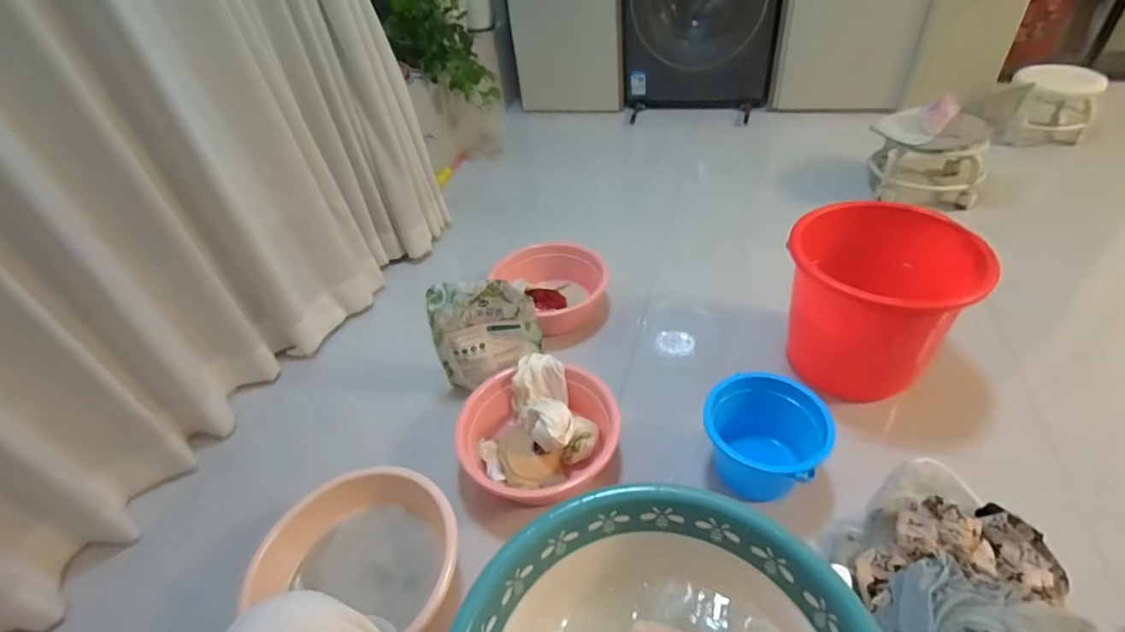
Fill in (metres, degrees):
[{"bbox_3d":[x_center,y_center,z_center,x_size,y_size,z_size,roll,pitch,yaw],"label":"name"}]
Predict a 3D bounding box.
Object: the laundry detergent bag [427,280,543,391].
[{"bbox_3d":[-0.159,0.047,1.088,0.212,0.247,0.070,-2,41,6],"label":"laundry detergent bag"}]

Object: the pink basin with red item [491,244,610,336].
[{"bbox_3d":[-0.005,-0.081,1.363,0.291,0.133,0.295,-29,45,-23],"label":"pink basin with red item"}]

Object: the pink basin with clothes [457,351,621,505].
[{"bbox_3d":[-0.036,0.212,0.996,0.285,0.114,0.266,-4,41,4],"label":"pink basin with clothes"}]

